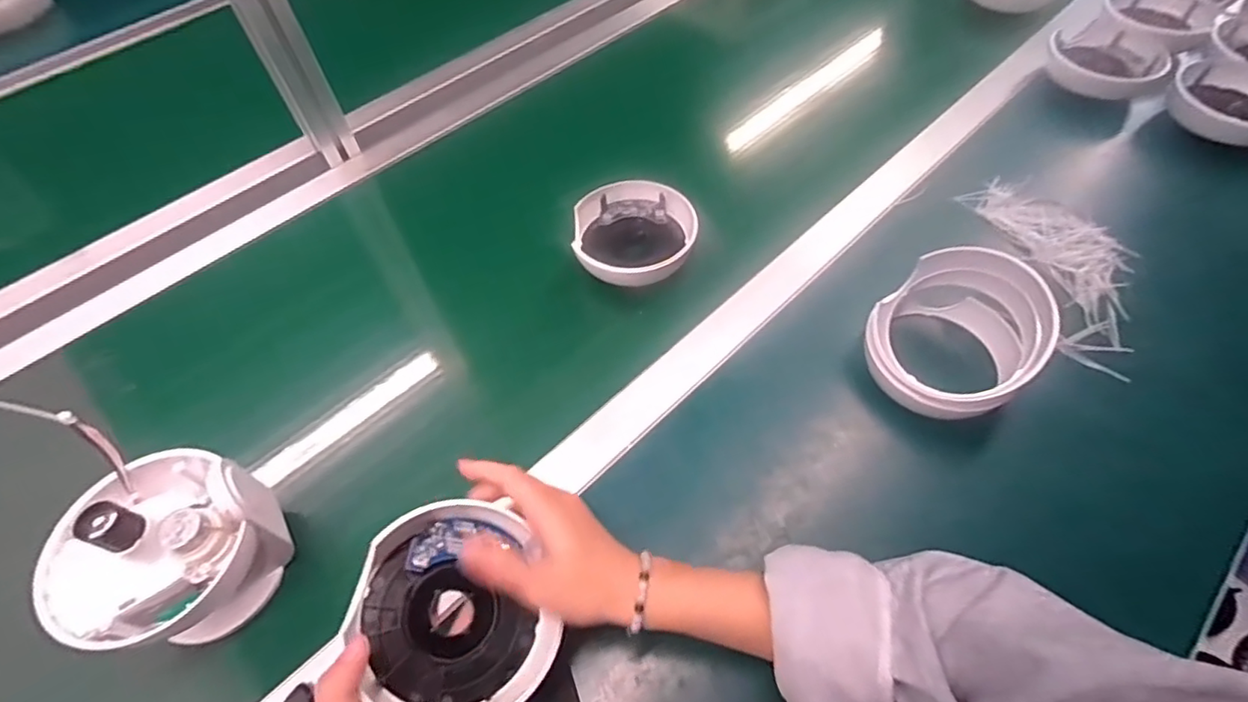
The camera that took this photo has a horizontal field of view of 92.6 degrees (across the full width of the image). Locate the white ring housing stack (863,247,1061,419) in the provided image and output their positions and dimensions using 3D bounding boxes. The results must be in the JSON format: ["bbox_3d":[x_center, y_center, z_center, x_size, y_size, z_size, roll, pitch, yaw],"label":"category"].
[{"bbox_3d":[0.261,-0.013,0.465,0.114,0.100,0.114,-32,61,-17],"label":"white ring housing stack"}]

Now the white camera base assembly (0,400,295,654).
[{"bbox_3d":[-0.295,0.123,0.376,0.118,0.128,0.117,1,56,3],"label":"white camera base assembly"}]

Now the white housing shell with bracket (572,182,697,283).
[{"bbox_3d":[0.010,-0.107,0.568,0.112,0.046,0.100,0,56,3],"label":"white housing shell with bracket"}]

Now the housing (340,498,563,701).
[{"bbox_3d":[-0.093,0.146,0.339,0.112,0.051,0.119,-22,82,-23],"label":"housing"}]

